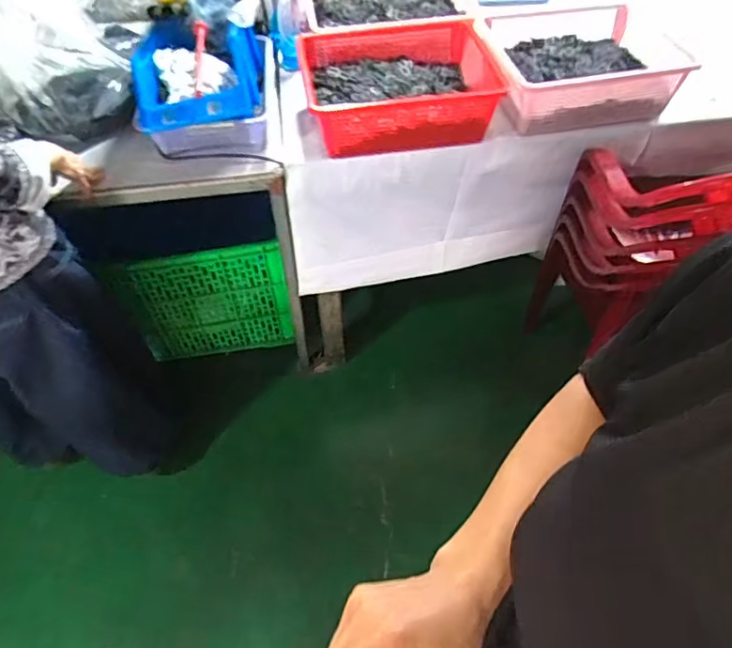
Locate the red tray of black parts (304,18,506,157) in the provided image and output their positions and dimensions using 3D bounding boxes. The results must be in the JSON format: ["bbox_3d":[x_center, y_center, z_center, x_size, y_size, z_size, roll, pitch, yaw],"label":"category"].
[{"bbox_3d":[0.069,-0.479,1.108,0.363,0.117,0.324,-7,51,-5],"label":"red tray of black parts"}]

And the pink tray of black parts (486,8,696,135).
[{"bbox_3d":[0.425,-0.537,1.138,0.331,0.131,0.305,-3,50,-2],"label":"pink tray of black parts"}]

